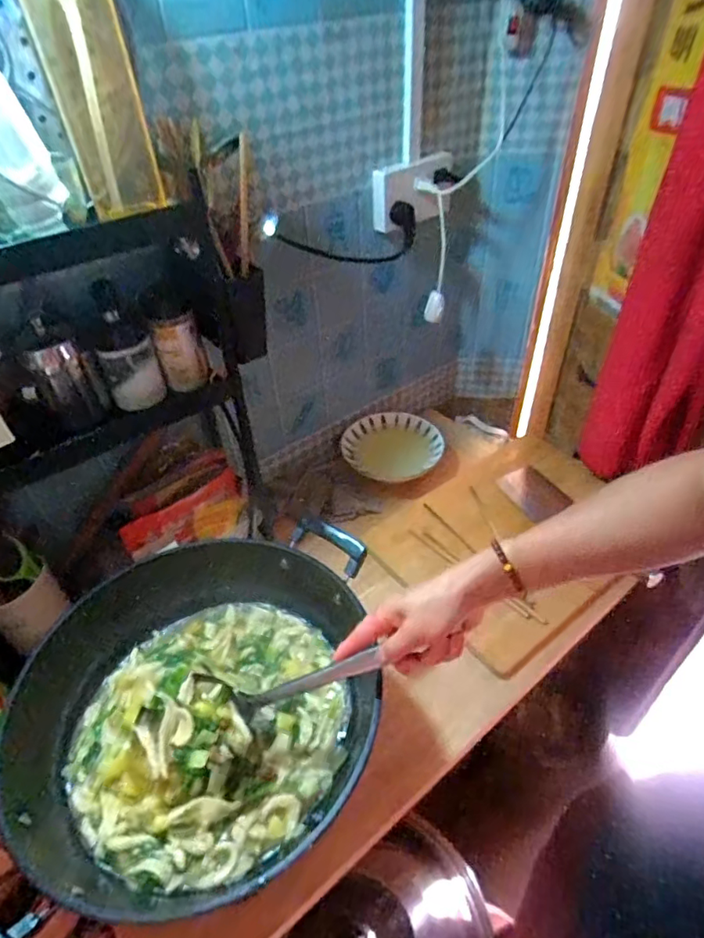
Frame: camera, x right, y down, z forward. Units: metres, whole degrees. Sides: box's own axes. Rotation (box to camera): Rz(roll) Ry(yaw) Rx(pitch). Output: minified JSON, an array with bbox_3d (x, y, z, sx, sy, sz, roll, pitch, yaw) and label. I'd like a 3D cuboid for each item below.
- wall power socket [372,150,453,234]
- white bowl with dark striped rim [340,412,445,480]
[{"bbox_3d":[0.099,-0.454,0.876,0.140,0.090,0.037,-12,43,-10],"label":"wall power socket"},{"bbox_3d":[0.078,-0.050,1.053,0.191,0.035,0.157,-7,42,-4],"label":"white bowl with dark striped rim"}]

